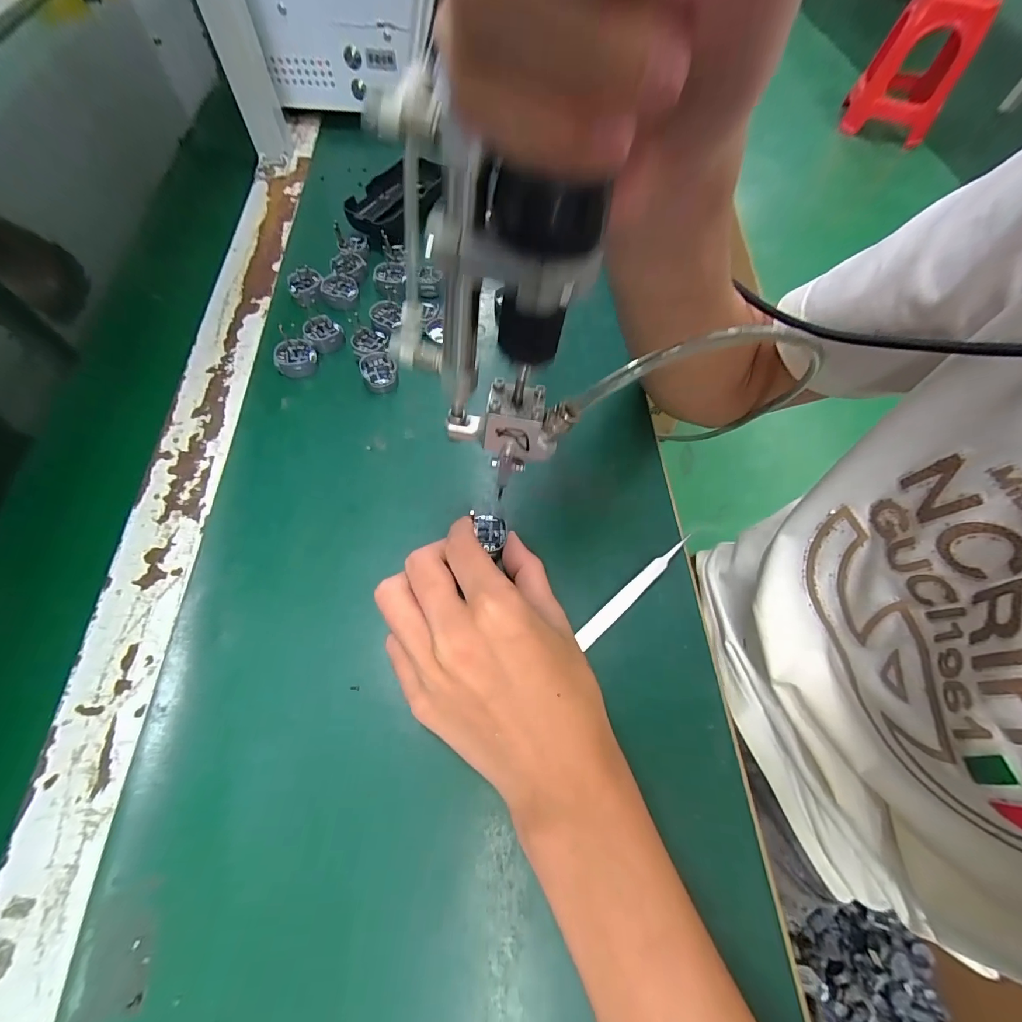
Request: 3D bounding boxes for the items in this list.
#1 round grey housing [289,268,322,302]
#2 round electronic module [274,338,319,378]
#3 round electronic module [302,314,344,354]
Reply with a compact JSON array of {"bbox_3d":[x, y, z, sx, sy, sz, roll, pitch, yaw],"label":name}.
[{"bbox_3d":[-0.167,-0.182,0.356,0.024,0.016,0.029,-21,65,-12],"label":"round grey housing"},{"bbox_3d":[-0.159,-0.112,0.323,0.028,0.015,0.027,1,63,-1],"label":"round electronic module"},{"bbox_3d":[-0.144,-0.136,0.337,0.027,0.014,0.028,1,63,-1],"label":"round electronic module"}]

